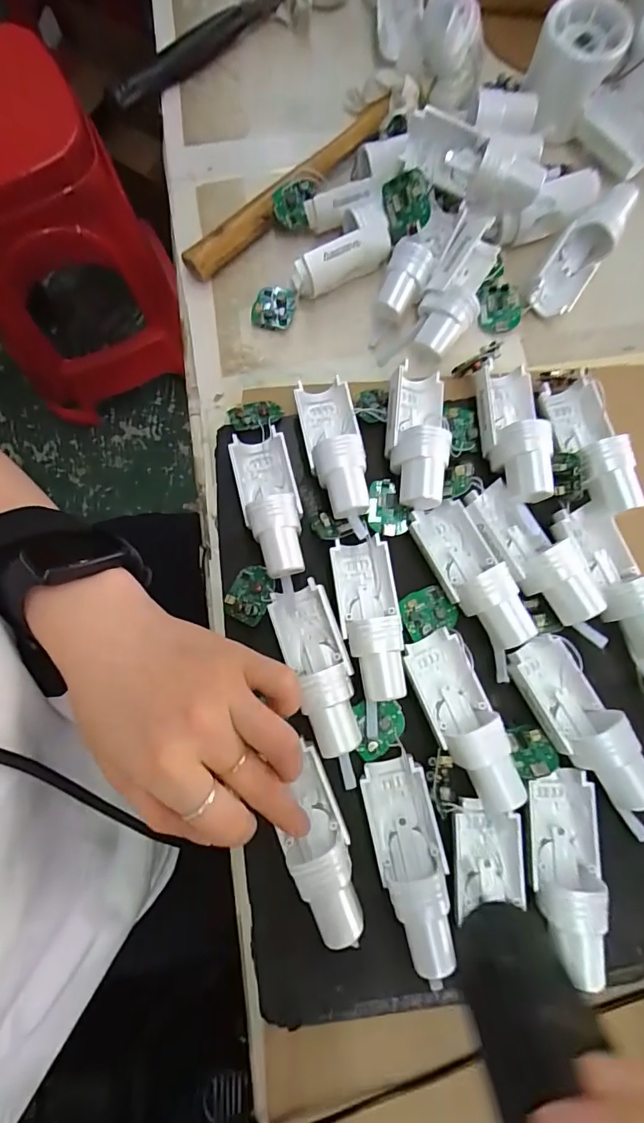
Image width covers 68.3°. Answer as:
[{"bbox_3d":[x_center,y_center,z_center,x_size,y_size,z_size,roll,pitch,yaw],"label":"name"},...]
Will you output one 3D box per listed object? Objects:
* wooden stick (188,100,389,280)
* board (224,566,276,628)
[{"bbox_3d":[-0.021,-0.277,0.350,0.018,0.023,0.199,45,82,7],"label":"wooden stick"},{"bbox_3d":[-0.043,0.019,0.283,0.027,0.005,0.033,24,85,26],"label":"board"}]

